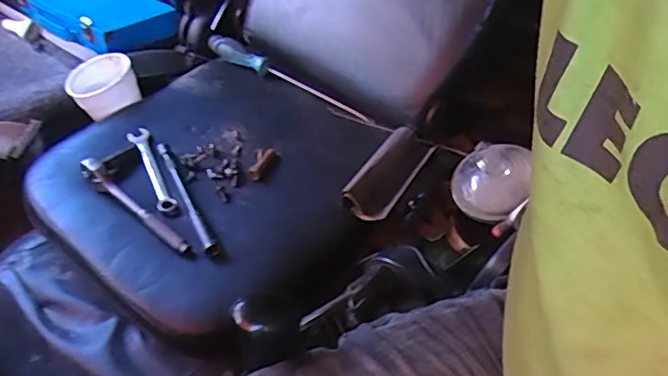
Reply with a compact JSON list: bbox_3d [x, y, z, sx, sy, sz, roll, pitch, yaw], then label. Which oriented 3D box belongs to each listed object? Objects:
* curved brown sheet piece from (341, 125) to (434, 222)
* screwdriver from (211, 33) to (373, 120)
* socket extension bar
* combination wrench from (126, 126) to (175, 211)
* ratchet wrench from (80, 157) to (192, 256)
[{"bbox_3d":[0.074,-0.022,0.723,0.060,0.029,0.143,28,53,23],"label":"curved brown sheet piece"},{"bbox_3d":[-0.074,-0.173,0.851,0.293,0.032,0.023,27,52,22],"label":"screwdriver"},{"bbox_3d":[-0.189,0.006,0.702,0.016,0.012,0.208,-22,51,-20],"label":"socket extension bar"},{"bbox_3d":[-0.241,-0.027,0.734,0.027,0.010,0.157,-19,50,-18],"label":"combination wrench"},{"bbox_3d":[-0.242,0.022,0.674,0.187,0.031,0.026,34,55,26],"label":"ratchet wrench"}]

